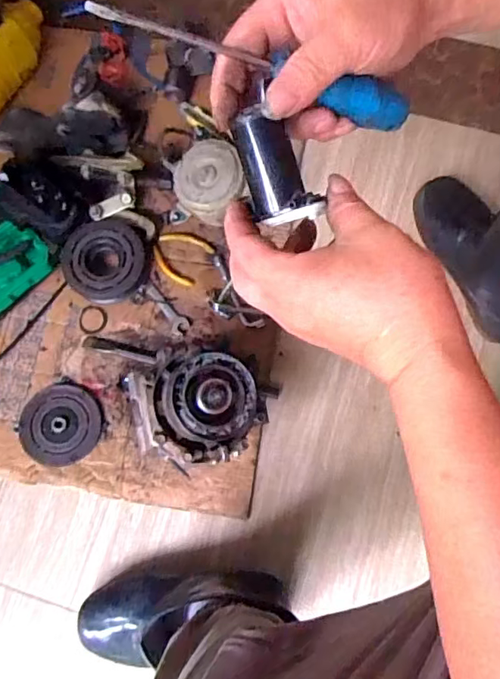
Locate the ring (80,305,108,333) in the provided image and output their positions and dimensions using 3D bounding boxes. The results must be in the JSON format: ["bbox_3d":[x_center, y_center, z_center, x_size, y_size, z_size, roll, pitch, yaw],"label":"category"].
[{"bbox_3d":[-0.219,-0.028,0.727,0.039,0.004,0.040,0,76,1],"label":"ring"}]

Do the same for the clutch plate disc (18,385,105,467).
[{"bbox_3d":[-0.248,0.110,0.678,0.098,0.019,0.103,0,76,1],"label":"clutch plate disc"}]

